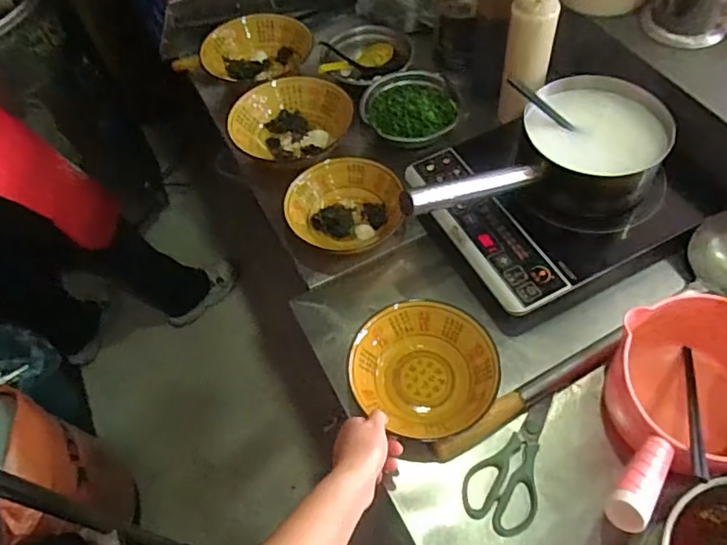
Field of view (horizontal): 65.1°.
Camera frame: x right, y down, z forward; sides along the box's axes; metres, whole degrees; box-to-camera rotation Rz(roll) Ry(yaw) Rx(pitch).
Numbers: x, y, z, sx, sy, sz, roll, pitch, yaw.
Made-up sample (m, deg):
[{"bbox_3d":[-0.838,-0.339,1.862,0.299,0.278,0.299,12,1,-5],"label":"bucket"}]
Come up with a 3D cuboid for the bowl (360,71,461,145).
[{"bbox_3d":[0.075,-0.260,0.912,0.151,0.052,0.138,-2,57,4],"label":"bowl"}]

